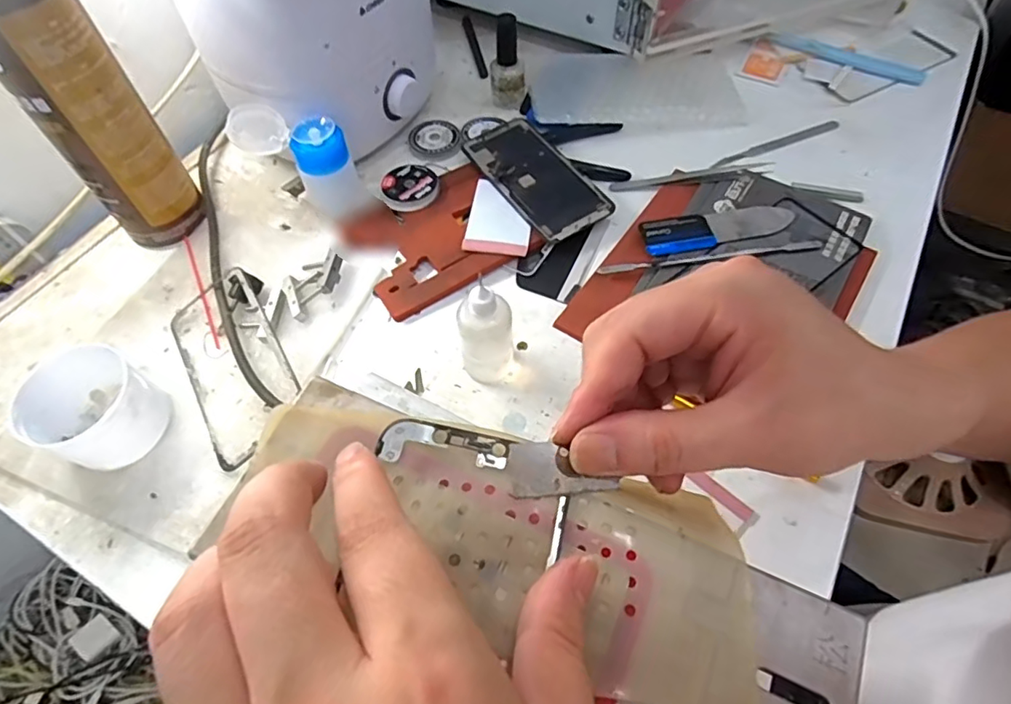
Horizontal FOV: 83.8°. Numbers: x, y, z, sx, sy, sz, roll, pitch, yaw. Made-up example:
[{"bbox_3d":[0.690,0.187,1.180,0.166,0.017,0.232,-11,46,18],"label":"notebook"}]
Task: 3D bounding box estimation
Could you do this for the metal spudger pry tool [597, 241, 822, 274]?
[{"bbox_3d":[0.155,-0.073,0.426,0.170,0.004,0.008,-7,59,-3],"label":"metal spudger pry tool"}]

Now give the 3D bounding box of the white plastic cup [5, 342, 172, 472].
[{"bbox_3d":[-0.255,0.036,0.352,0.065,0.046,0.067,-1,59,1],"label":"white plastic cup"}]

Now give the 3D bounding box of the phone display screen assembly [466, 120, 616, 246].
[{"bbox_3d":[0.026,-0.149,0.478,0.069,0.014,0.143,-30,63,-16],"label":"phone display screen assembly"}]

